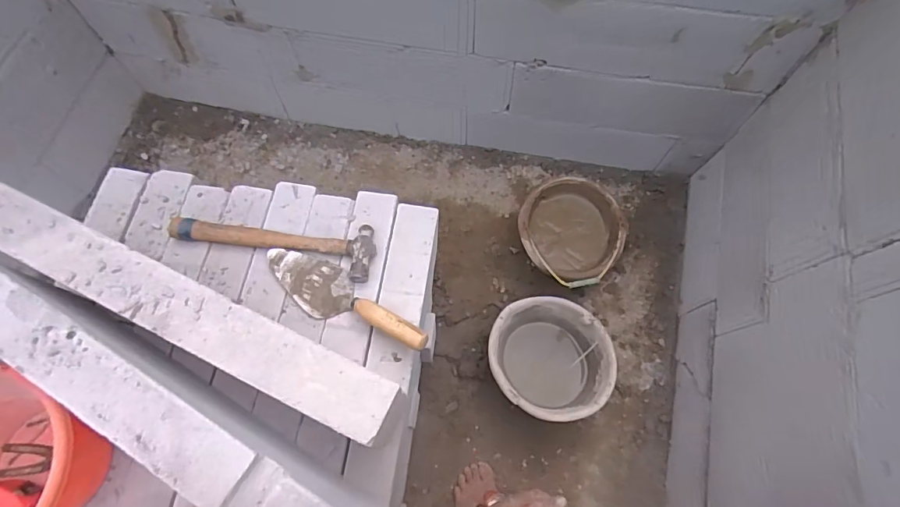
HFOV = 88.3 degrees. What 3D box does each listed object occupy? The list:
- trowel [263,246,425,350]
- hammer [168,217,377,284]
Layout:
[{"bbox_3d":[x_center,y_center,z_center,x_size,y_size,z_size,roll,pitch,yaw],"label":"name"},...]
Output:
[{"bbox_3d":[-0.168,0.074,0.740,0.305,0.055,0.092,24,74,22],"label":"trowel"},{"bbox_3d":[-0.300,-0.034,0.788,0.346,0.029,0.093,12,73,4],"label":"hammer"}]

